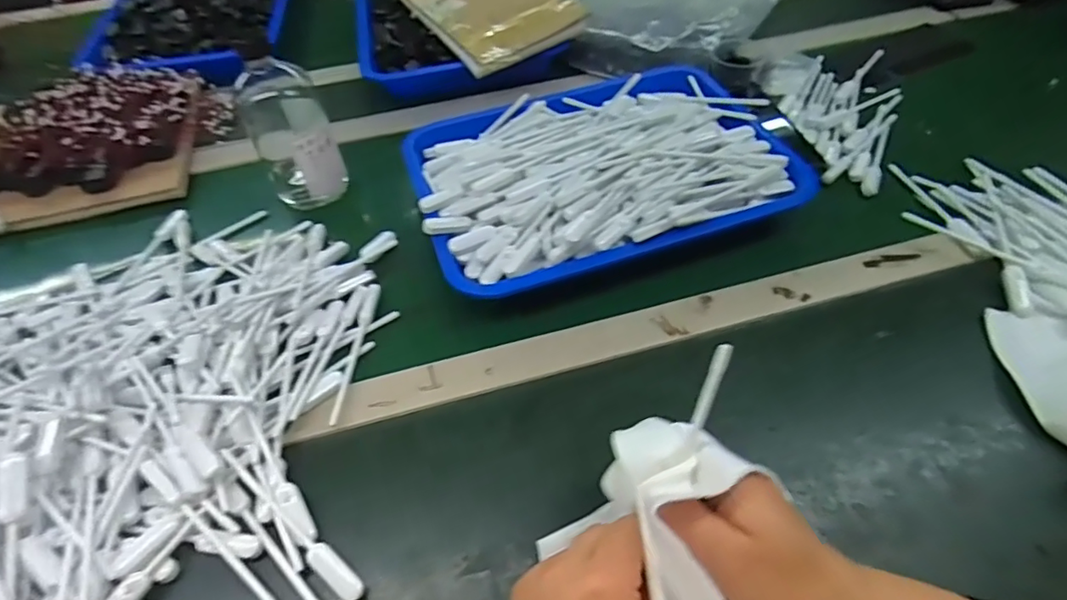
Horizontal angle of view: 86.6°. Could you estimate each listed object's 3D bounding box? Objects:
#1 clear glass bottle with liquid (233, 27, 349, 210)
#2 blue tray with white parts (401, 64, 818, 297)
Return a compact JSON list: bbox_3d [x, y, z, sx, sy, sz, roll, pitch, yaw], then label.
[{"bbox_3d":[-0.243,-0.170,0.565,0.077,0.165,0.066,-26,54,-16],"label":"clear glass bottle with liquid"},{"bbox_3d":[0.066,-0.138,0.576,0.369,0.052,0.274,-18,52,-11],"label":"blue tray with white parts"}]

